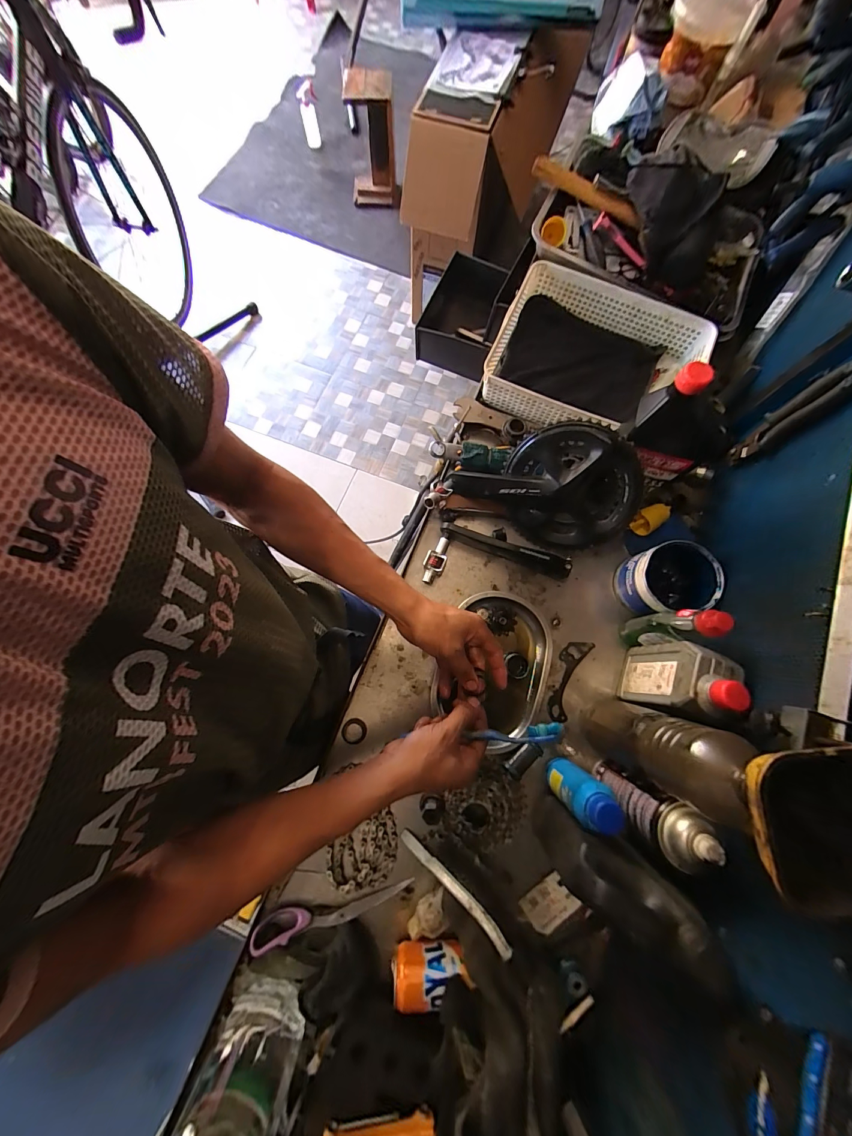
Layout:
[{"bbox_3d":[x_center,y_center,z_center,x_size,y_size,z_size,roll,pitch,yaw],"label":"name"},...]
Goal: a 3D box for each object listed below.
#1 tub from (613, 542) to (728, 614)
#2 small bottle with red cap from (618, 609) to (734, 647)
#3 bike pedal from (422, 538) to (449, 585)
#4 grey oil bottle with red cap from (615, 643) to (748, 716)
[{"bbox_3d":[0.351,0.018,0.544,0.112,0.100,0.098,-11,76,-4],"label":"tub"},{"bbox_3d":[0.323,0.080,0.491,0.038,0.167,0.042,-1,76,-1],"label":"small bottle with red cap"},{"bbox_3d":[0.015,-0.010,0.572,0.032,0.030,0.076,24,76,5],"label":"bike pedal"},{"bbox_3d":[0.315,0.137,0.458,0.048,0.176,0.085,23,76,5],"label":"grey oil bottle with red cap"}]

